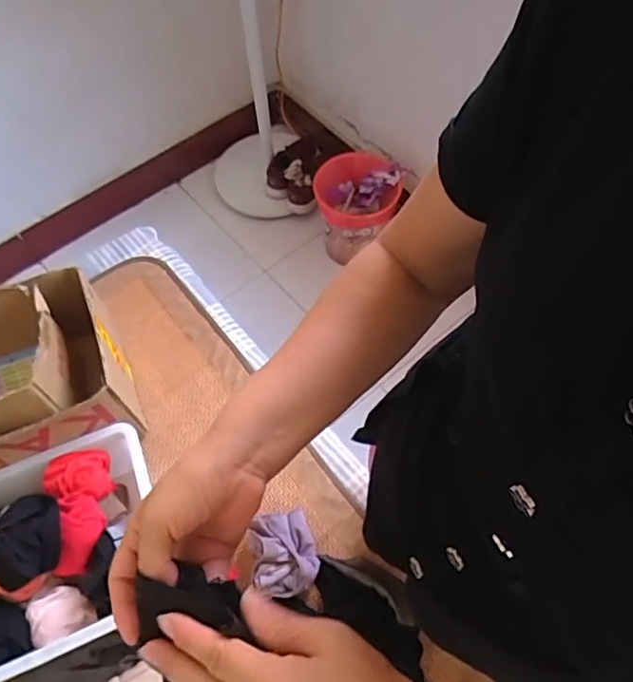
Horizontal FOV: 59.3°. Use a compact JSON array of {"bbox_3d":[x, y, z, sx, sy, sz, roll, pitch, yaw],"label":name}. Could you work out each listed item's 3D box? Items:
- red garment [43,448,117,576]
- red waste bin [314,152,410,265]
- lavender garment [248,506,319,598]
[{"bbox_3d":[-0.351,0.245,0.807,0.090,0.055,0.171,-9,61,-2],"label":"red garment"},{"bbox_3d":[0.121,-0.382,1.587,0.245,0.215,0.251,-1,61,2],"label":"red waste bin"},{"bbox_3d":[-0.046,0.312,0.823,0.092,0.049,0.117,-10,61,-3],"label":"lavender garment"}]

